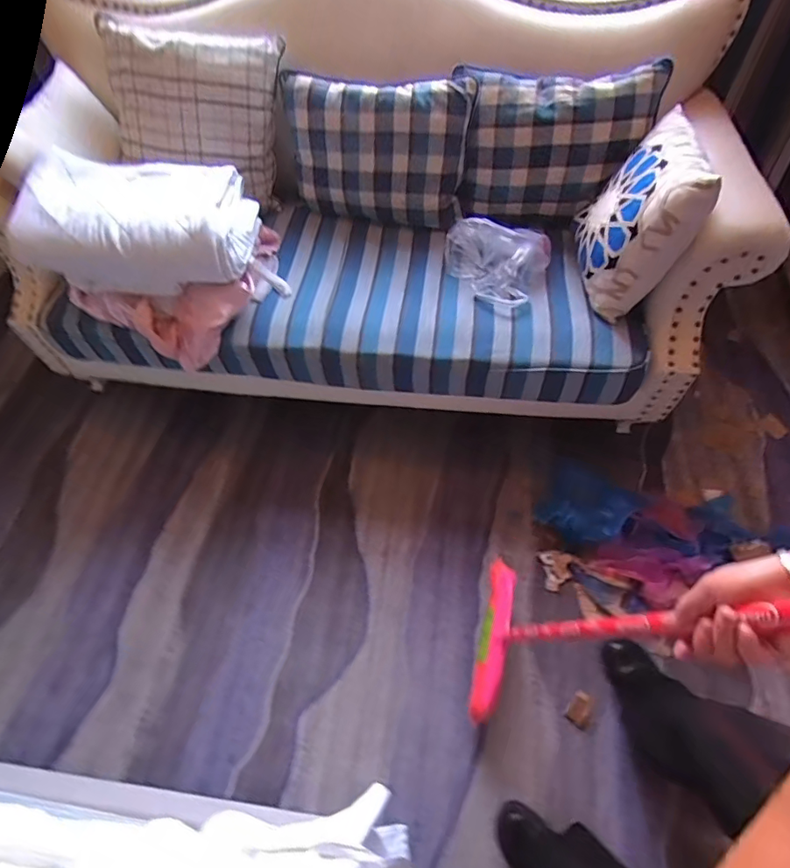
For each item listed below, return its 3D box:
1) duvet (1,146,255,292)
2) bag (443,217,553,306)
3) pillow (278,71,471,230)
[{"bbox_3d":[-0.608,-0.513,1.184,0.508,0.188,0.285,0,58,3],"label":"duvet"},{"bbox_3d":[0.249,-0.442,1.226,0.263,0.110,0.204,12,60,10],"label":"bag"},{"bbox_3d":[-0.054,-0.737,1.289,0.480,0.296,0.125,13,60,10],"label":"pillow"}]

